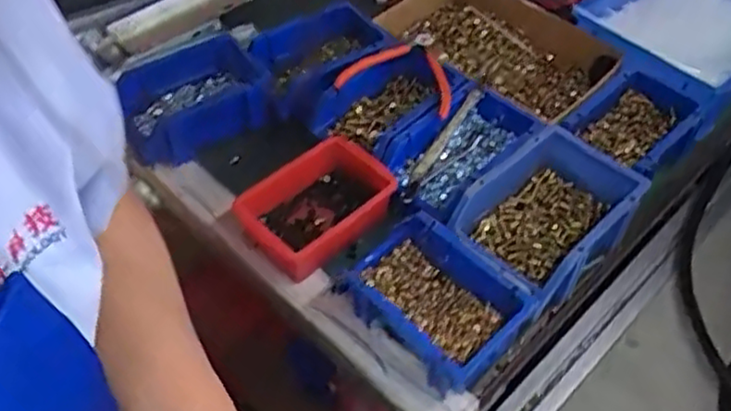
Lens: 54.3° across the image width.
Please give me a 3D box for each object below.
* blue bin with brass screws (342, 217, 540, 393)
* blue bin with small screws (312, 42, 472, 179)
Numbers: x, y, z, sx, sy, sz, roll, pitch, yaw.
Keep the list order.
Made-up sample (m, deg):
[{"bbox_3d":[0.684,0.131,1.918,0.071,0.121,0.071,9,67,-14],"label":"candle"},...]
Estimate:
[{"bbox_3d":[0.060,0.085,0.643,0.102,0.072,0.155,-36,59,-26],"label":"blue bin with brass screws"},{"bbox_3d":[0.031,-0.110,0.792,0.128,0.060,0.145,28,56,21],"label":"blue bin with small screws"}]

